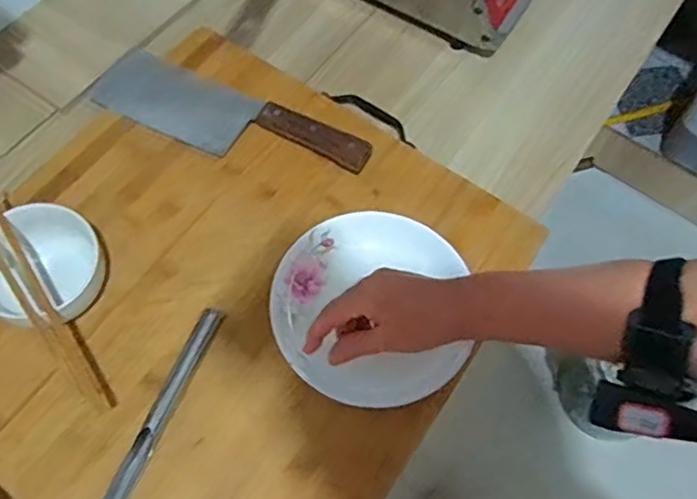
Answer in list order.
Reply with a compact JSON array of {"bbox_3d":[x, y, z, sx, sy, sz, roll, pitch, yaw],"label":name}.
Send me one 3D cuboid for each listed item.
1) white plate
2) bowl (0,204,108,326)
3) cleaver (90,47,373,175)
[{"bbox_3d":[0.017,0.047,0.556,0.162,0.026,0.168,0,64,0],"label":"white plate"},{"bbox_3d":[-0.263,0.015,0.550,0.090,0.055,0.107,20,65,6],"label":"bowl"},{"bbox_3d":[-0.122,-0.132,0.653,0.287,0.026,0.084,26,66,9],"label":"cleaver"}]

